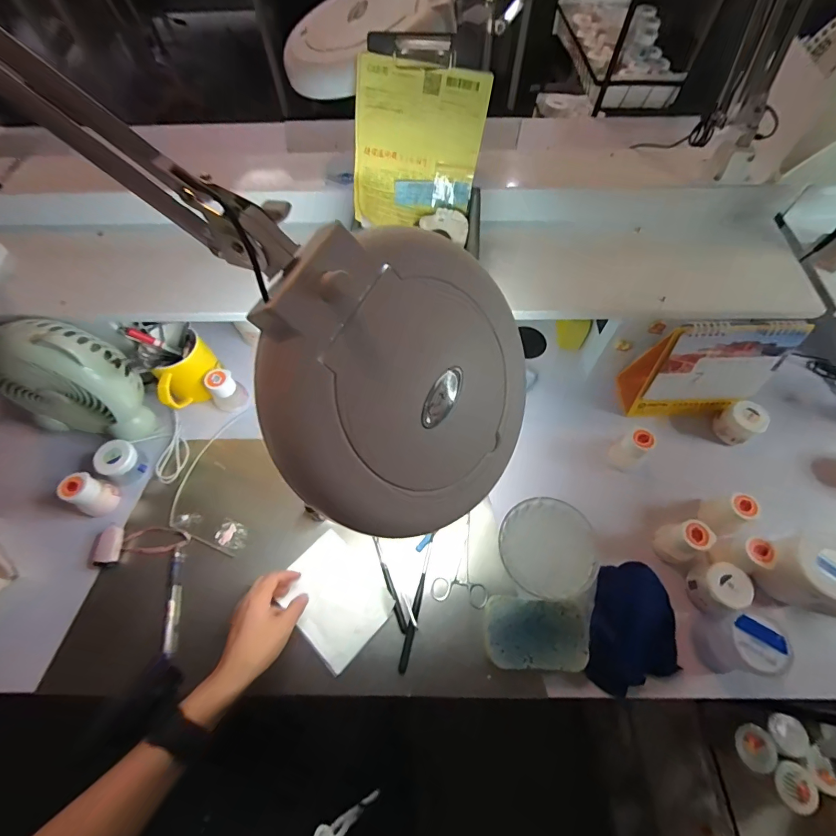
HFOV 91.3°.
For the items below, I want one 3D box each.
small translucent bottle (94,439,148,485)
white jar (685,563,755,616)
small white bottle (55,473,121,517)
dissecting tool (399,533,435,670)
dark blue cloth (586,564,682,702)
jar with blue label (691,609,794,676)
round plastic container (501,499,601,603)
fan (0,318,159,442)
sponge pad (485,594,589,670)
[{"bbox_3d":[-0.443,0.066,0.611,0.051,0.058,0.054,28,66,14],"label":"small translucent bottle"},{"bbox_3d":[0.366,0.207,0.499,0.055,0.049,0.049,-20,64,-9],"label":"white jar"},{"bbox_3d":[-0.475,0.111,0.589,0.044,0.061,0.050,14,64,7],"label":"small white bottle"},{"bbox_3d":[0.001,0.232,0.522,0.011,0.005,0.164,13,64,7],"label":"dissecting tool"},{"bbox_3d":[0.264,0.256,0.499,0.099,0.014,0.147,14,64,8],"label":"dark blue cloth"},{"bbox_3d":[0.365,0.257,0.466,0.059,0.077,0.063,6,63,4],"label":"jar with blue label"},{"bbox_3d":[0.168,0.168,0.528,0.112,0.032,0.121,0,63,0],"label":"round plastic container"},{"bbox_3d":[-0.506,-0.048,0.600,0.184,0.191,0.131,23,65,12],"label":"fan"},{"bbox_3d":[0.139,0.258,0.492,0.114,0.033,0.073,3,63,2],"label":"sponge pad"}]

